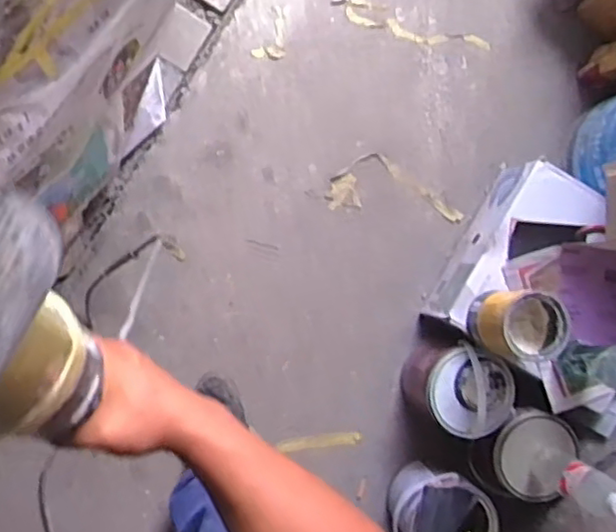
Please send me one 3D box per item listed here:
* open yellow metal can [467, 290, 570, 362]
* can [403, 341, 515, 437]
[{"bbox_3d":[0.348,0.097,1.090,0.129,0.128,0.115,7,90,-10],"label":"open yellow metal can"},{"bbox_3d":[0.278,0.227,1.230,0.154,0.184,0.149,0,92,-10],"label":"can"}]

